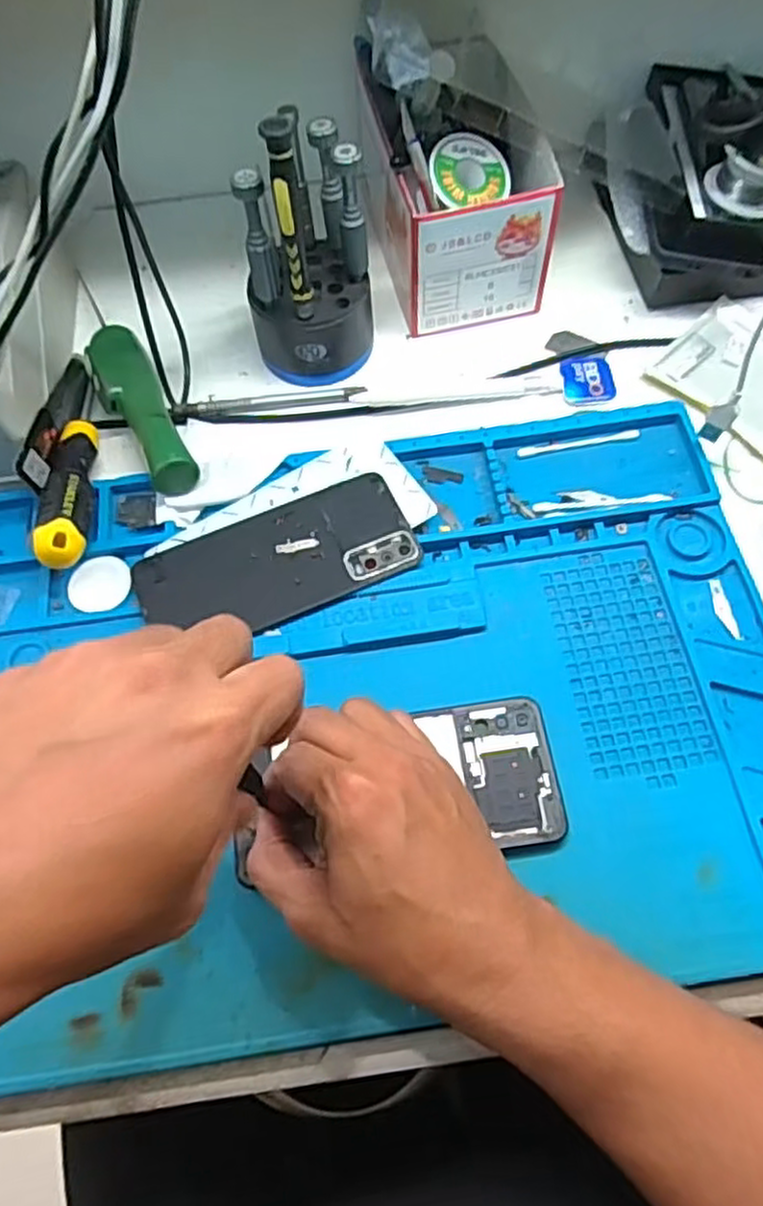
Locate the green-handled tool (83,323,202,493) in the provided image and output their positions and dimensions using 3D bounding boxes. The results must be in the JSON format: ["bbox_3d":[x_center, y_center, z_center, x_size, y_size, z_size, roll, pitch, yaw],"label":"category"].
[{"bbox_3d":[-0.155,-0.126,0.469,0.037,0.030,0.140,-26,66,-10],"label":"green-handled tool"}]

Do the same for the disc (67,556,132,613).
[{"bbox_3d":[-0.167,-0.011,0.437,0.036,0.010,0.032,-36,68,-14],"label":"disc"}]

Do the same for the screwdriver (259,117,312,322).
[{"bbox_3d":[-0.049,-0.205,0.402,0.014,0.118,0.013,-9,64,-2],"label":"screwdriver"}]

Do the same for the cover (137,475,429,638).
[{"bbox_3d":[-0.060,-0.024,0.426,0.156,0.006,0.072,-22,66,-9],"label":"cover"}]

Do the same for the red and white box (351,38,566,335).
[{"bbox_3d":[0.050,-0.287,0.507,0.101,0.095,0.166,-11,64,-3],"label":"red and white box"}]

